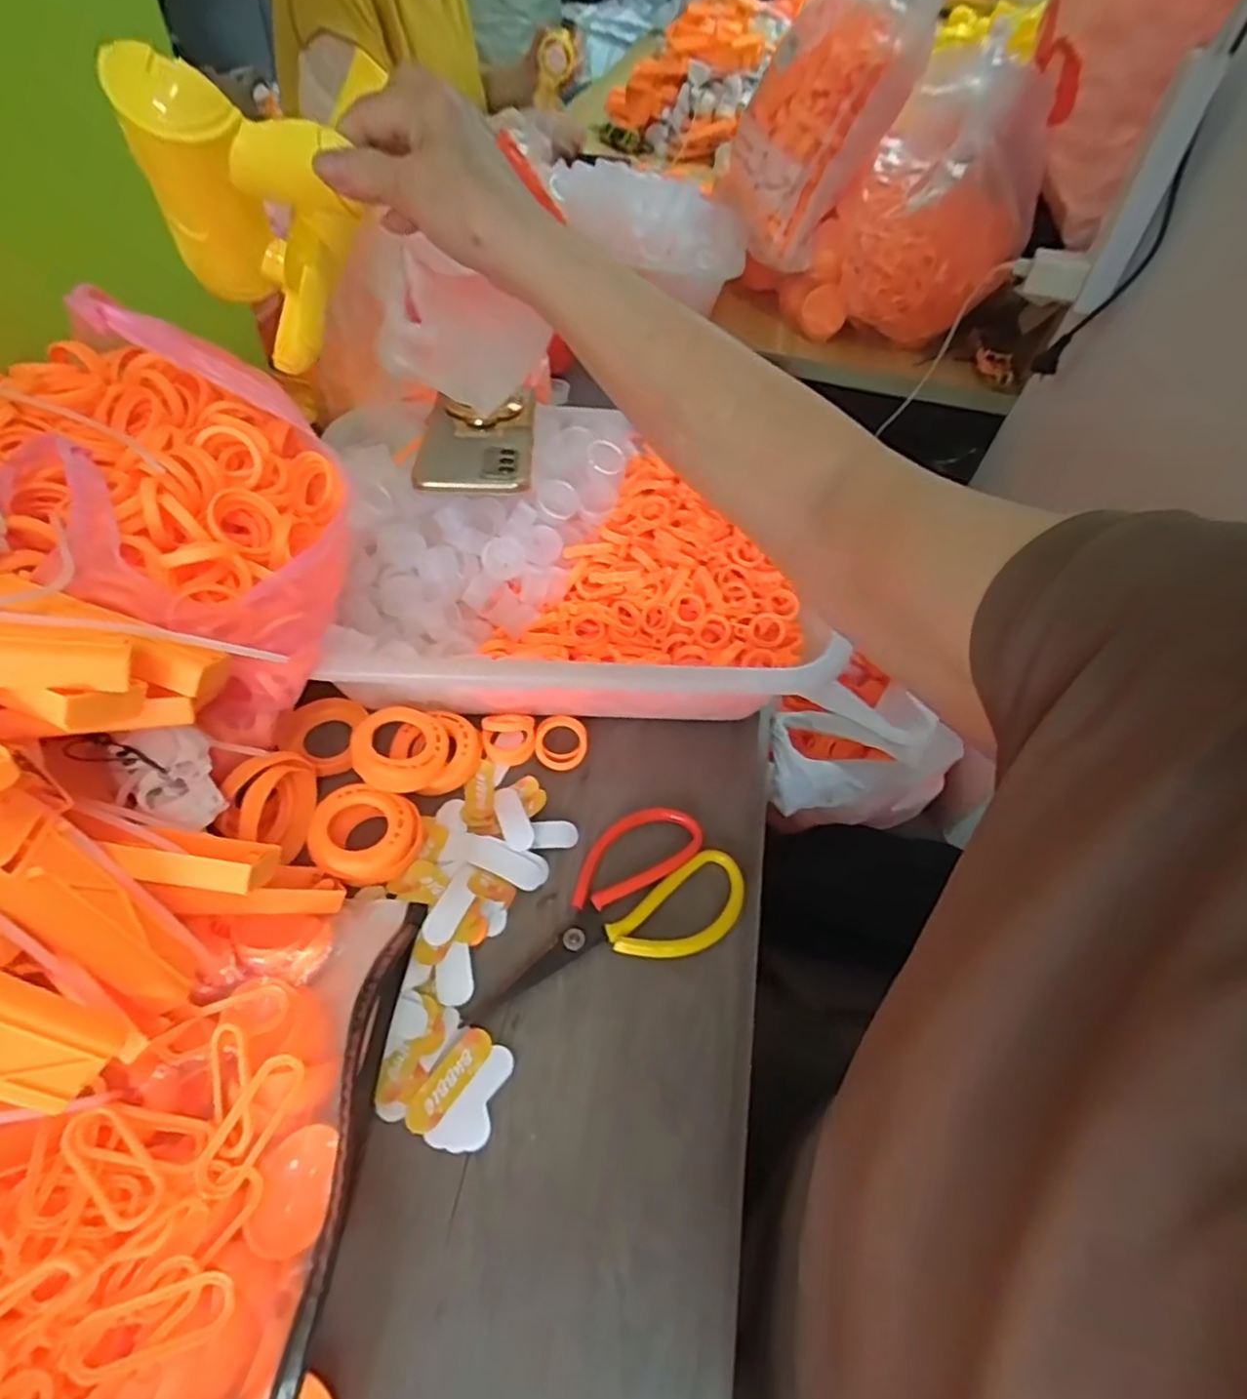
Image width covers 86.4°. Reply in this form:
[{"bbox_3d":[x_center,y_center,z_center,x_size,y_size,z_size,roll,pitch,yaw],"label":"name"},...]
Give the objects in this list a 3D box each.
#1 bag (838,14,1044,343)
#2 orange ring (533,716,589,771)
[{"bbox_3d":[0.391,-0.614,0.808,0.202,0.248,0.219,24,54,12],"label":"bag"},{"bbox_3d":[-0.043,0.031,0.462,0.038,0.009,0.038,4,63,-7],"label":"orange ring"}]

